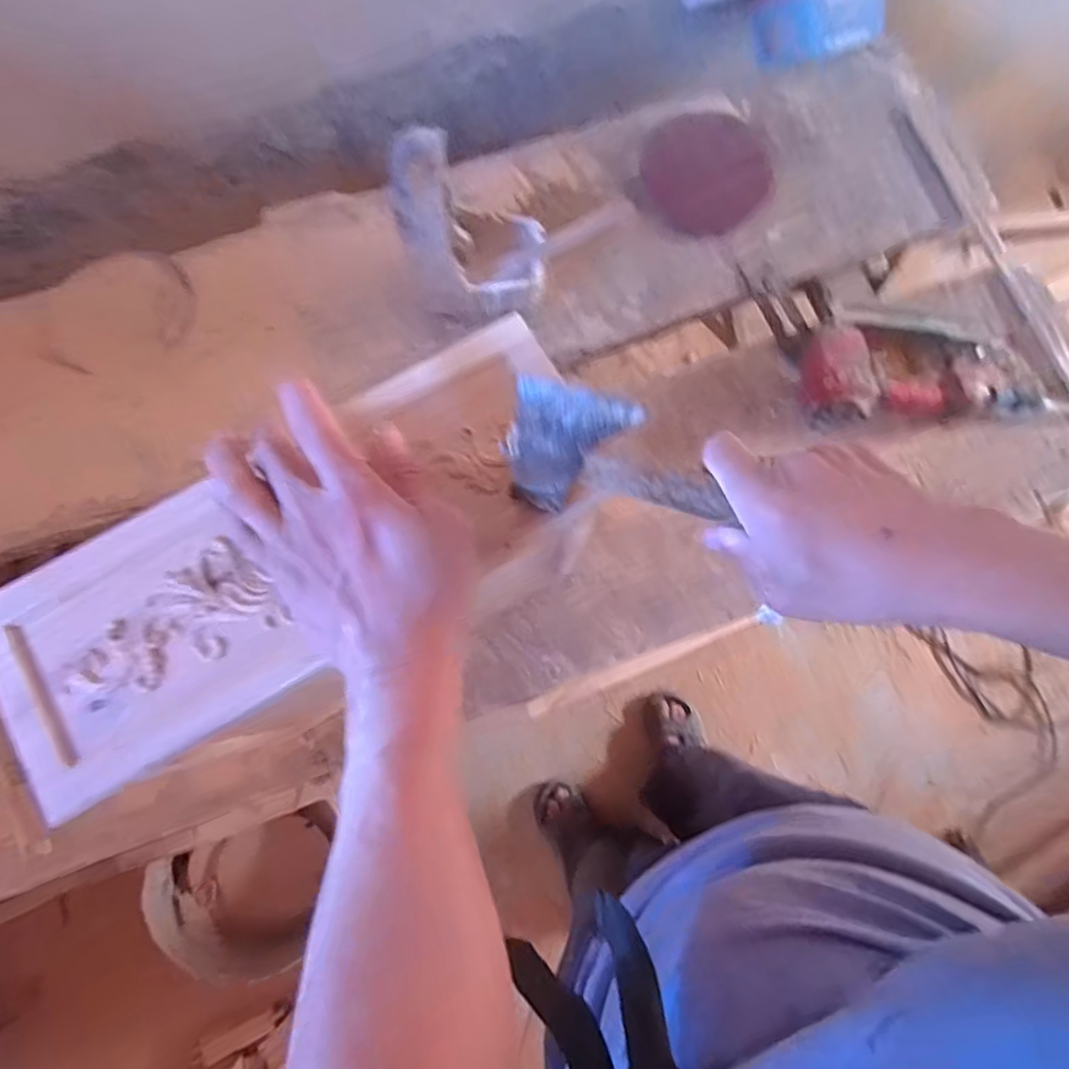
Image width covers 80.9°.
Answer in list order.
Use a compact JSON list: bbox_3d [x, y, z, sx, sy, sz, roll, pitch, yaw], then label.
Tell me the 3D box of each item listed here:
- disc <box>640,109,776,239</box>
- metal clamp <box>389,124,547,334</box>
[{"bbox_3d":[0.222,-0.475,0.806,0.172,0.018,0.167,0,79,0],"label":"disc"},{"bbox_3d":[-0.064,-0.328,0.672,0.155,0.222,0.105,-19,80,-4],"label":"metal clamp"}]

